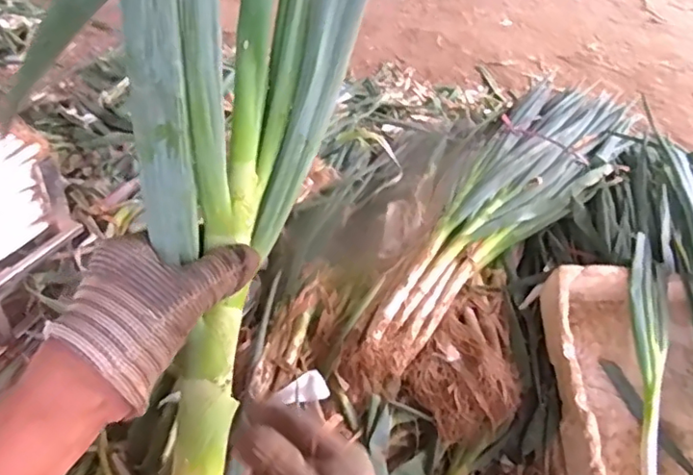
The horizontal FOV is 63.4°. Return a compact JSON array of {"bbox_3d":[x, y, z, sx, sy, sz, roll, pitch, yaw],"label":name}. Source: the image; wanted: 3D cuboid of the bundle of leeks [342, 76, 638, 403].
[{"bbox_3d":[0.304,-0.048,1.144,0.240,0.087,0.885,31,63,28],"label":"bundle of leeks"}]

